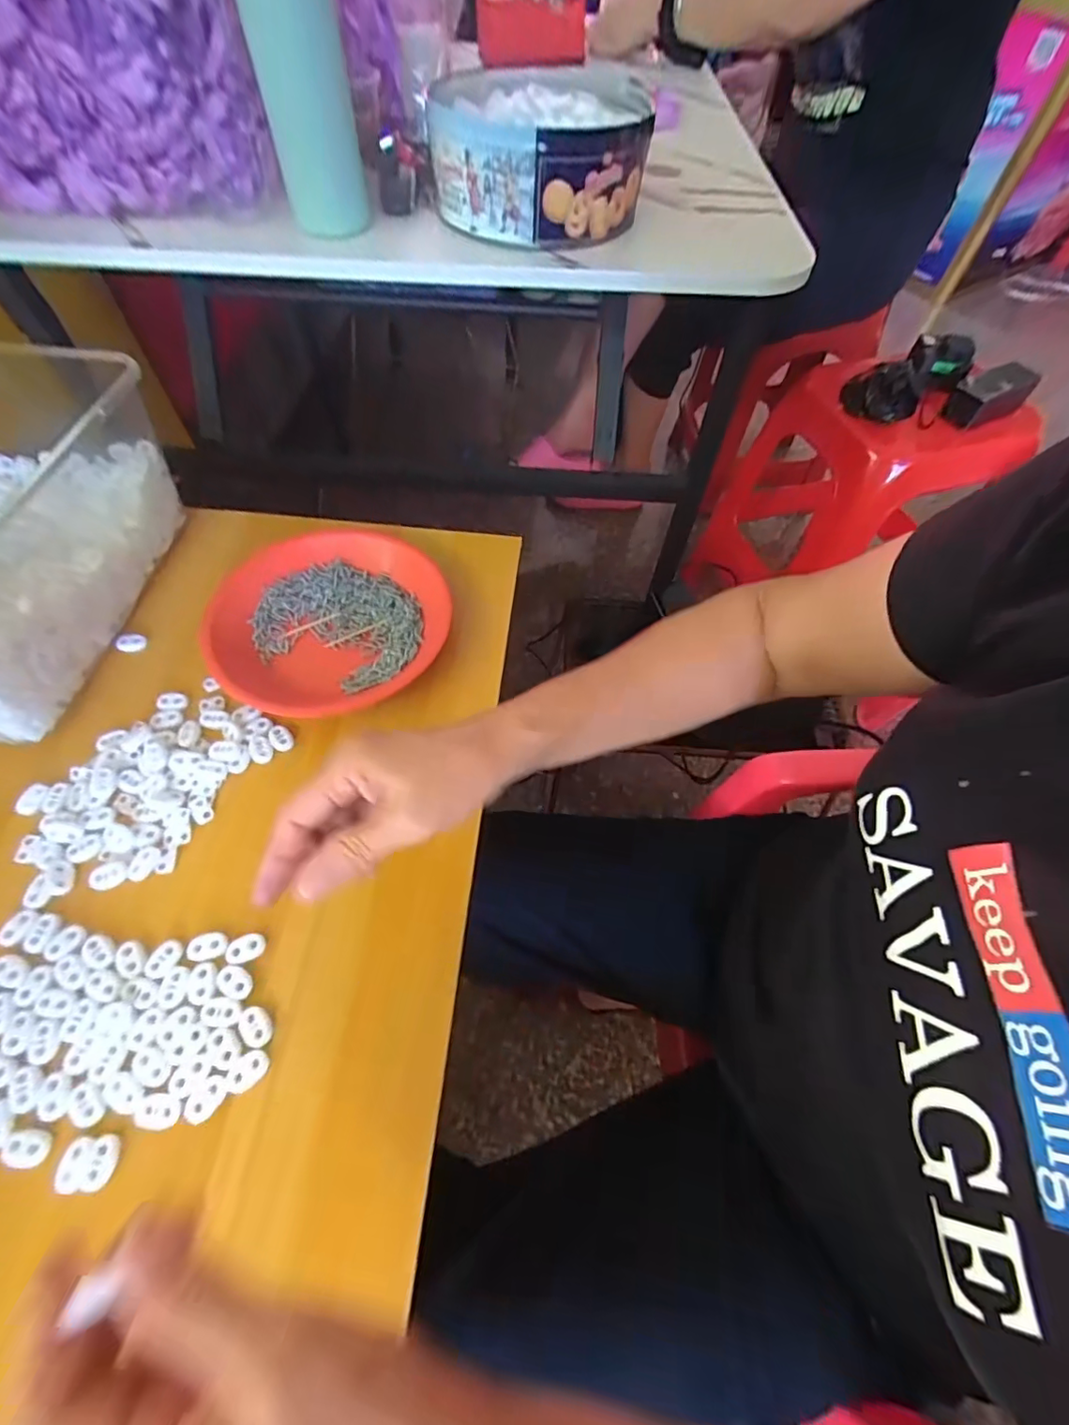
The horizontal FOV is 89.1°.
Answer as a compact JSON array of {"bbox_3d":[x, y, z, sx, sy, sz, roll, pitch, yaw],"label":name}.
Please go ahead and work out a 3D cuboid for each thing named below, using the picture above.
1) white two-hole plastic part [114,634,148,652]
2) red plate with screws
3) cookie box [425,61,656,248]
[{"bbox_3d":[-0.341,-0.059,0.458,0.024,0.008,0.013,-3,59,-5],"label":"white two-hole plastic part"},{"bbox_3d":[-0.175,-0.083,0.465,0.190,0.025,0.174,1,59,-2],"label":"red plate with screws"},{"bbox_3d":[0.007,-0.528,0.516,0.188,0.074,0.202,10,59,3],"label":"cookie box"}]

